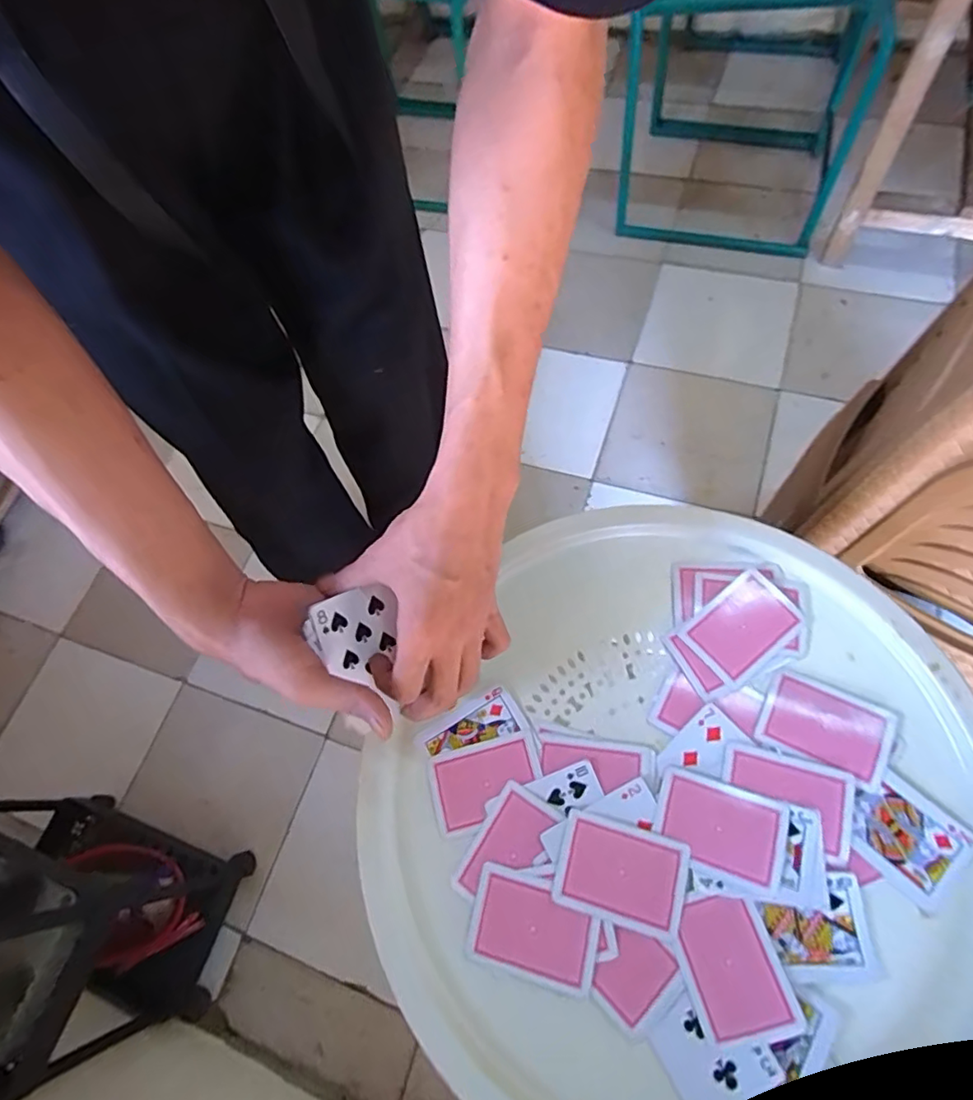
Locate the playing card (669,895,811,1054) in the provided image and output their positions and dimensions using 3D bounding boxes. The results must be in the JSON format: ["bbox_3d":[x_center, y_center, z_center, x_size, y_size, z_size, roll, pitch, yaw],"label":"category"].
[{"bbox_3d":[0.158,0.270,0.373,0.060,0.004,0.081,-19,64,3],"label":"playing card"}]

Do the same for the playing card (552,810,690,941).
[{"bbox_3d":[0.094,0.225,0.399,0.084,0.004,0.061,13,64,10],"label":"playing card"}]

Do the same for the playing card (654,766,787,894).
[{"bbox_3d":[0.165,0.197,0.406,0.083,0.004,0.060,14,66,14],"label":"playing card"}]

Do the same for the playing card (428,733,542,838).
[{"bbox_3d":[0.000,0.178,0.441,0.083,0.010,0.055,-15,63,-4],"label":"playing card"}]

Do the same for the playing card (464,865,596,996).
[{"bbox_3d":[0.032,0.260,0.394,0.084,0.006,0.062,9,75,14],"label":"playing card"}]

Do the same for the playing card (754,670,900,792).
[{"bbox_3d":[0.253,0.132,0.428,0.085,0.005,0.062,22,68,18],"label":"playing card"}]

